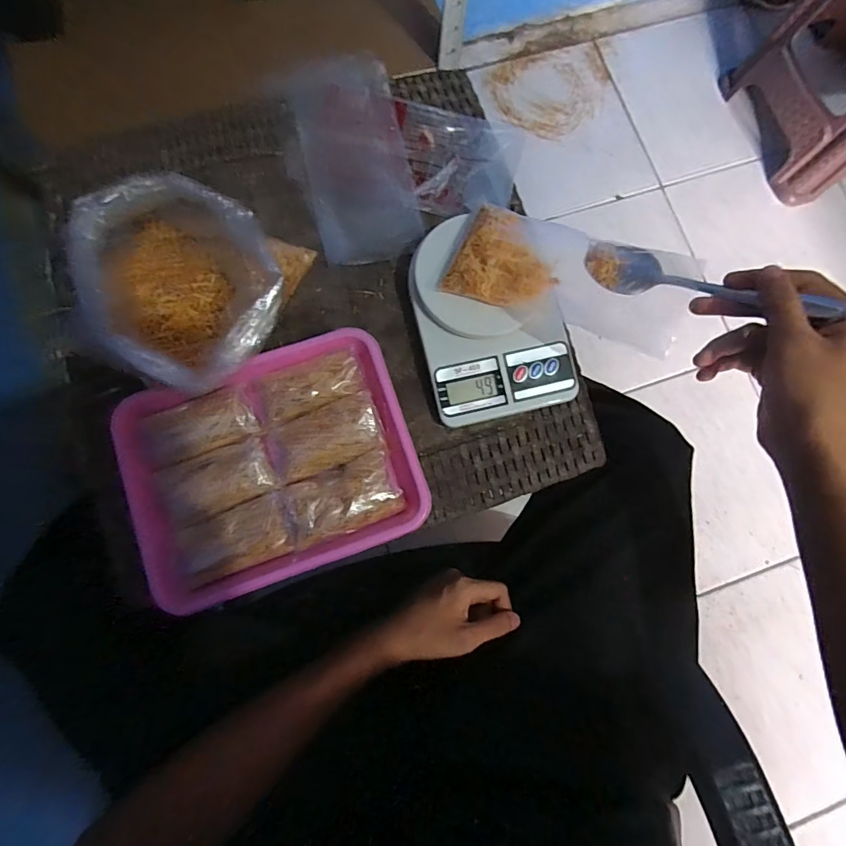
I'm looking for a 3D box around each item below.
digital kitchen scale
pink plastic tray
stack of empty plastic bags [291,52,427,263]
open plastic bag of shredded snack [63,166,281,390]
[{"bbox_3d":[0.060,-0.094,0.402,0.129,0.037,0.179,-12,82,-5],"label":"digital kitchen scale"},{"bbox_3d":[-0.119,0.034,0.367,0.221,0.043,0.173,-20,83,-6],"label":"pink plastic tray"},{"bbox_3d":[-0.067,-0.263,0.434,0.098,0.012,0.217,-13,82,-5],"label":"stack of empty plastic bags"},{"bbox_3d":[-0.195,-0.109,0.360,0.150,0.089,0.149,24,81,1],"label":"open plastic bag of shredded snack"}]

